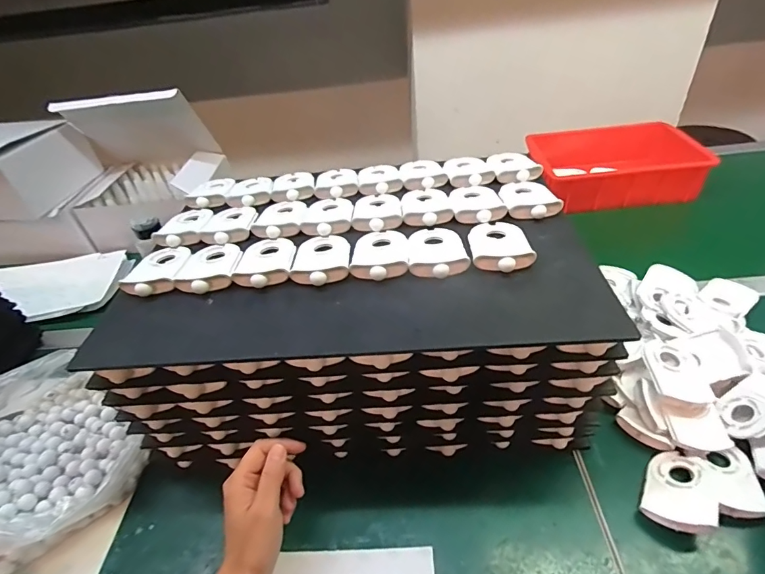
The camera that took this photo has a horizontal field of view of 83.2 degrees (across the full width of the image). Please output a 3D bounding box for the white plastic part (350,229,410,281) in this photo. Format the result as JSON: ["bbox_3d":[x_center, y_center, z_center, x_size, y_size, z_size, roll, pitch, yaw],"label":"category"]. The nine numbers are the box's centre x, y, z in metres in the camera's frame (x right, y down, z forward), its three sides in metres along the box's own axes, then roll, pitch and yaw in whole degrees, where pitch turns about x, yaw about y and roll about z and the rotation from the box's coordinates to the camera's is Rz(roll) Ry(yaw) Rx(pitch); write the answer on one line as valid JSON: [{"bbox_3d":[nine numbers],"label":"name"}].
[{"bbox_3d":[-0.003,-0.039,0.457,0.058,0.015,0.089,-4,40,5],"label":"white plastic part"}]

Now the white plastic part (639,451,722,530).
[{"bbox_3d":[0.295,0.201,0.427,0.059,0.015,0.081,2,34,39],"label":"white plastic part"}]

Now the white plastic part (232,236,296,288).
[{"bbox_3d":[-0.126,-0.034,0.467,0.056,0.013,0.091,-7,40,1],"label":"white plastic part"}]

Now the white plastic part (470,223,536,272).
[{"bbox_3d":[0.122,-0.046,0.448,0.059,0.017,0.087,-2,40,6],"label":"white plastic part"}]

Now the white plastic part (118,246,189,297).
[{"bbox_3d":[-0.250,-0.022,0.474,0.059,0.016,0.089,-8,40,-1],"label":"white plastic part"}]

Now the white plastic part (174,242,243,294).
[{"bbox_3d":[-0.186,-0.026,0.465,0.059,0.014,0.089,-6,40,2],"label":"white plastic part"}]

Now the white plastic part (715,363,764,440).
[{"bbox_3d":[0.399,0.121,0.460,0.085,0.015,0.058,-47,16,14],"label":"white plastic part"}]

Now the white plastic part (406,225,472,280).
[{"bbox_3d":[0.056,-0.043,0.449,0.058,0.013,0.090,-4,40,4],"label":"white plastic part"}]

